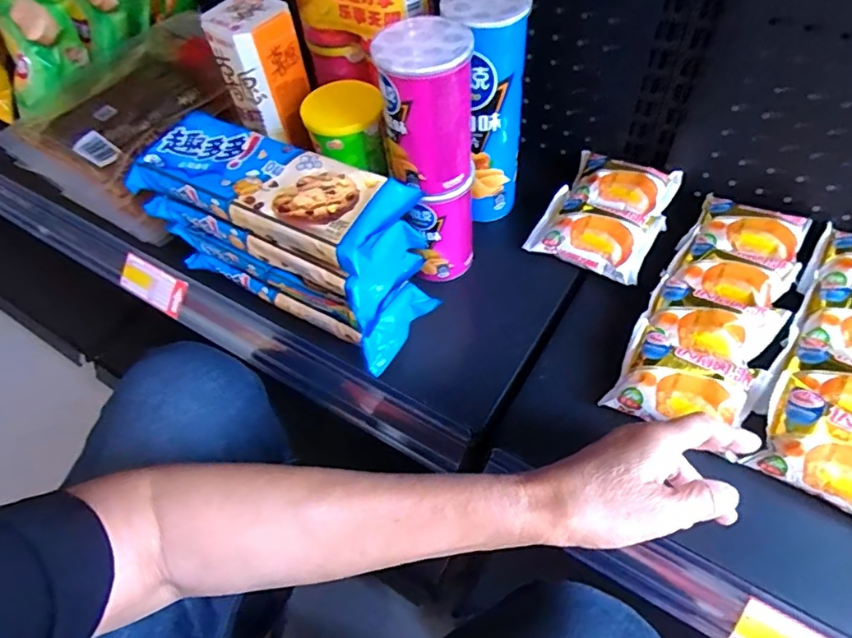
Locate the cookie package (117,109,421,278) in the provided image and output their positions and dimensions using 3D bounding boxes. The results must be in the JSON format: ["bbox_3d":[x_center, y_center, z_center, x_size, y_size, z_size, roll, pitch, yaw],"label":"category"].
[{"bbox_3d":[-0.127,-0.104,0.435,0.231,0.040,0.091,18,58,17],"label":"cookie package"}]

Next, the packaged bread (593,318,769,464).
[{"bbox_3d":[0.203,0.054,0.428,0.100,0.029,0.077,27,61,22],"label":"packaged bread"}]

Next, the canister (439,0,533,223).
[{"bbox_3d":[0.056,-0.193,0.517,0.066,0.207,0.068,-23,56,-11],"label":"canister"}]

